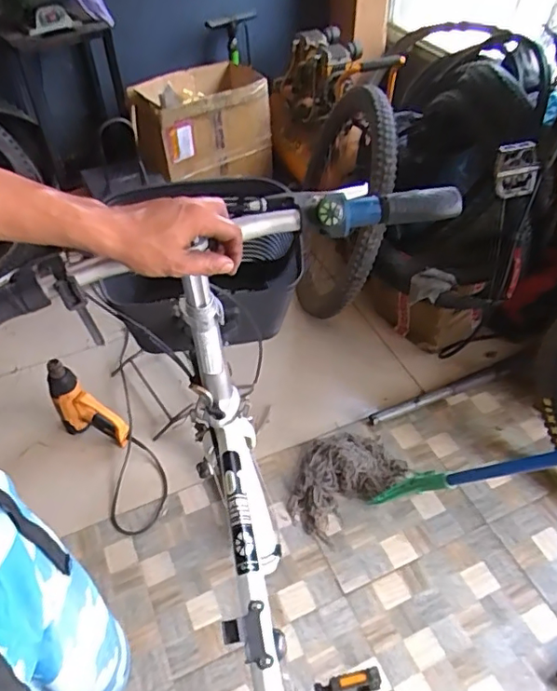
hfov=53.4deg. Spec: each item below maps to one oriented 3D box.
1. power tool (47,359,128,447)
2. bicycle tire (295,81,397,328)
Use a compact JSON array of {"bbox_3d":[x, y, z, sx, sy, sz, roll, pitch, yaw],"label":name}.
[{"bbox_3d":[-0.492,0.158,1.425,0.183,0.238,0.072,19,51,17],"label":"power tool"},{"bbox_3d":[0.165,-0.431,1.682,0.093,0.736,0.677,6,80,-13],"label":"bicycle tire"}]

